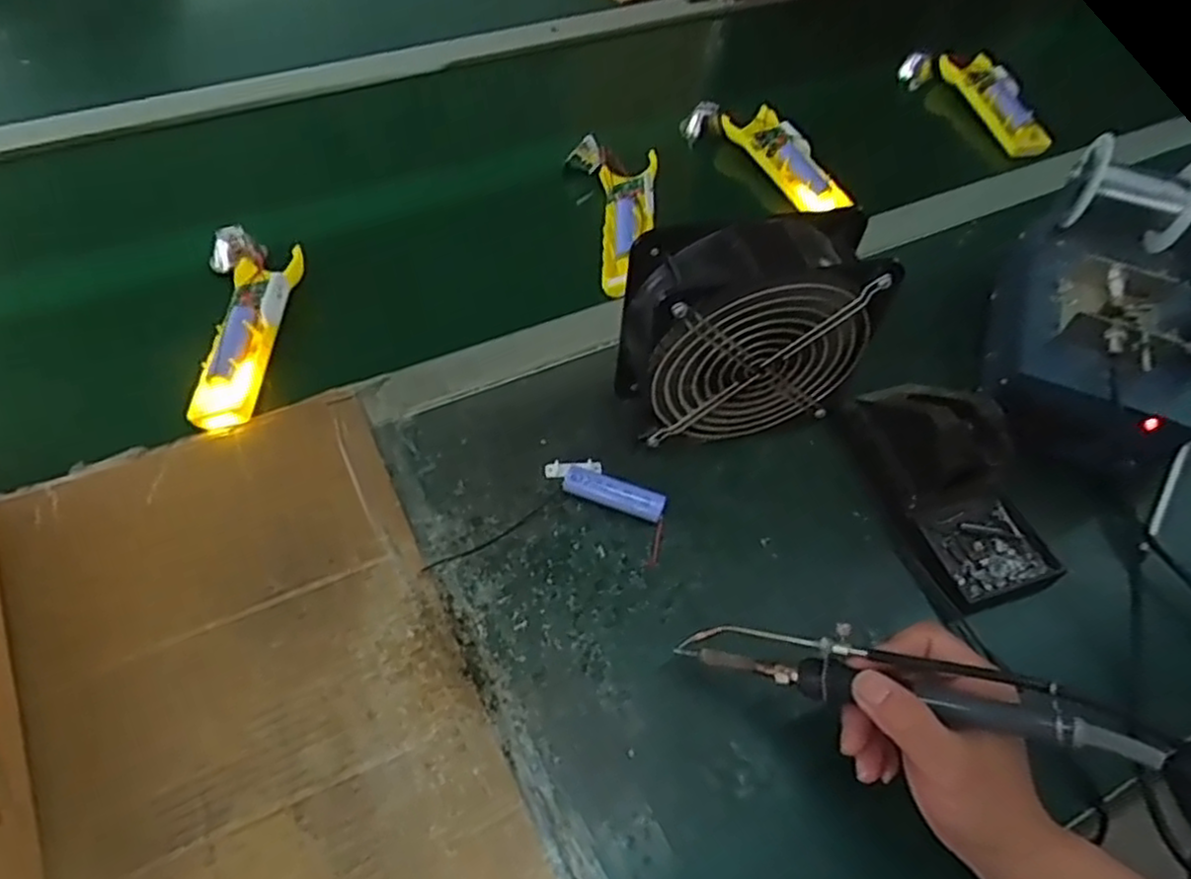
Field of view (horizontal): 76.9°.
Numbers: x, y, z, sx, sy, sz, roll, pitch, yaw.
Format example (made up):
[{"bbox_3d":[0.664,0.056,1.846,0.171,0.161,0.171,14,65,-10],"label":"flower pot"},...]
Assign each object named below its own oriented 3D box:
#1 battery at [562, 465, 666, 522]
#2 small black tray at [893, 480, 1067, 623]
[{"bbox_3d":[0.012,0.035,0.486,0.067,0.021,0.021,20,55,10],"label":"battery"},{"bbox_3d":[0.243,0.072,0.484,0.080,0.031,0.071,-13,56,-16],"label":"small black tray"}]

